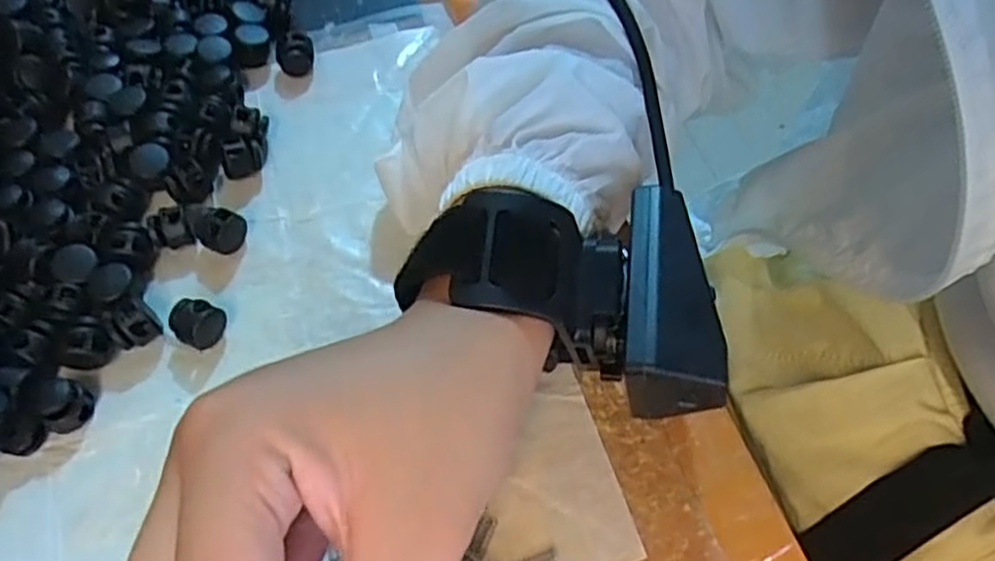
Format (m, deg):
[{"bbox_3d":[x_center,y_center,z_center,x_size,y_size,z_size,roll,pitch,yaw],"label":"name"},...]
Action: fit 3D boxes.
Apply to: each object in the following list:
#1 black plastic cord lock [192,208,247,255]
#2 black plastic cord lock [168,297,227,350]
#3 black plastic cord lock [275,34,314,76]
[{"bbox_3d":[-0.108,-0.018,0.287,0.017,0.016,0.013,10,59,6],"label":"black plastic cord lock"},{"bbox_3d":[-0.109,0.015,0.268,0.017,0.015,0.016,0,59,0],"label":"black plastic cord lock"},{"bbox_3d":[-0.093,-0.104,0.339,0.016,0.016,0.016,-9,59,-5],"label":"black plastic cord lock"}]

